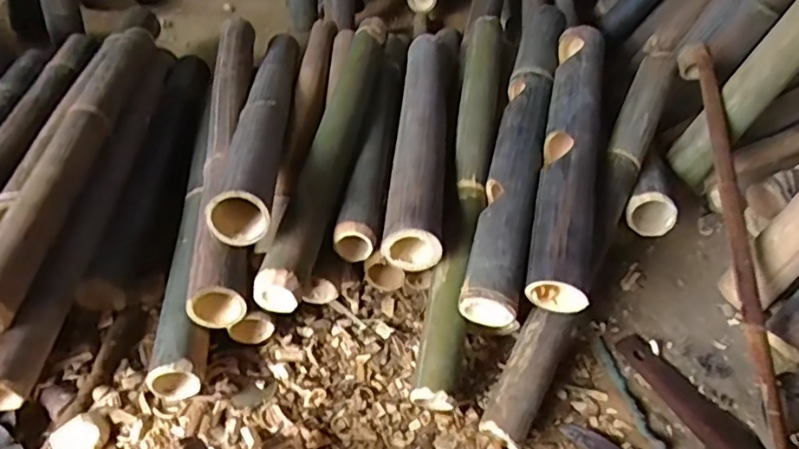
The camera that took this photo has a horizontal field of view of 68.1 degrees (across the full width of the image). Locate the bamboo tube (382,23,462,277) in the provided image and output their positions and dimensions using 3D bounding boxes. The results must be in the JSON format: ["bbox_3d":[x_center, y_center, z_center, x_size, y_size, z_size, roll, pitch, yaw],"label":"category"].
[{"bbox_3d":[0.040,-0.152,0.934,0.086,0.073,0.524,6,43,1],"label":"bamboo tube"}]

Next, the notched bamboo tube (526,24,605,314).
[{"bbox_3d":[0.250,-0.112,0.849,0.086,0.074,0.499,12,58,6],"label":"notched bamboo tube"}]

